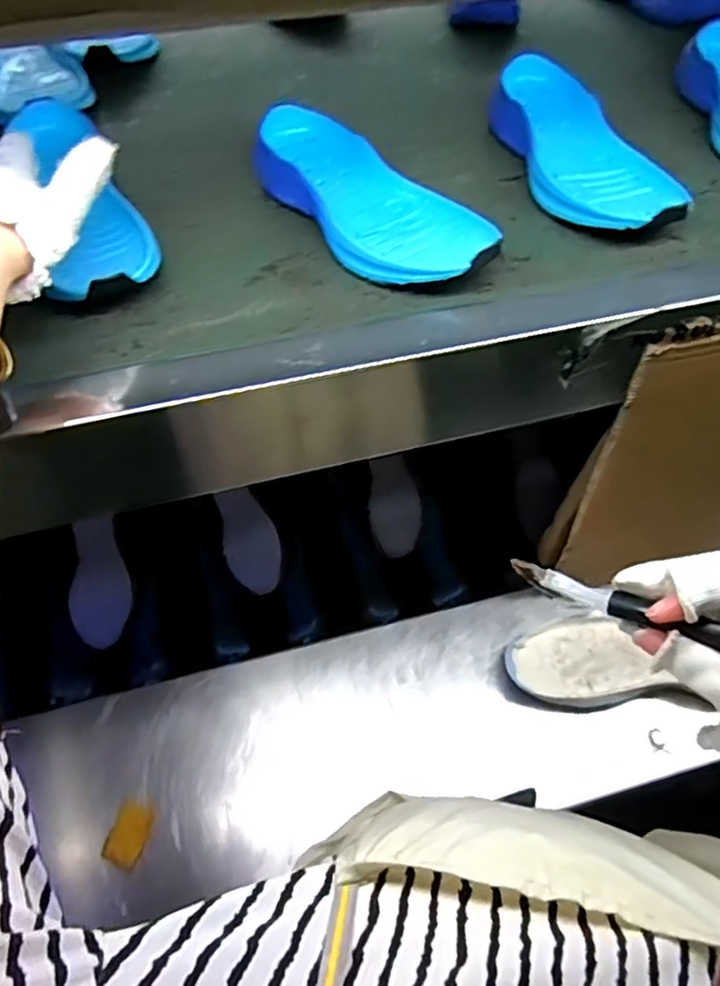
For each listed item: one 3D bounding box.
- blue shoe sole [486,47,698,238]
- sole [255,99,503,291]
[{"bbox_3d":[0.177,-0.280,0.528,0.091,0.043,0.239,-10,55,-13],"label":"blue shoe sole"},{"bbox_3d":[0.007,-0.220,0.487,0.089,0.039,0.227,-27,60,-23],"label":"sole"}]

